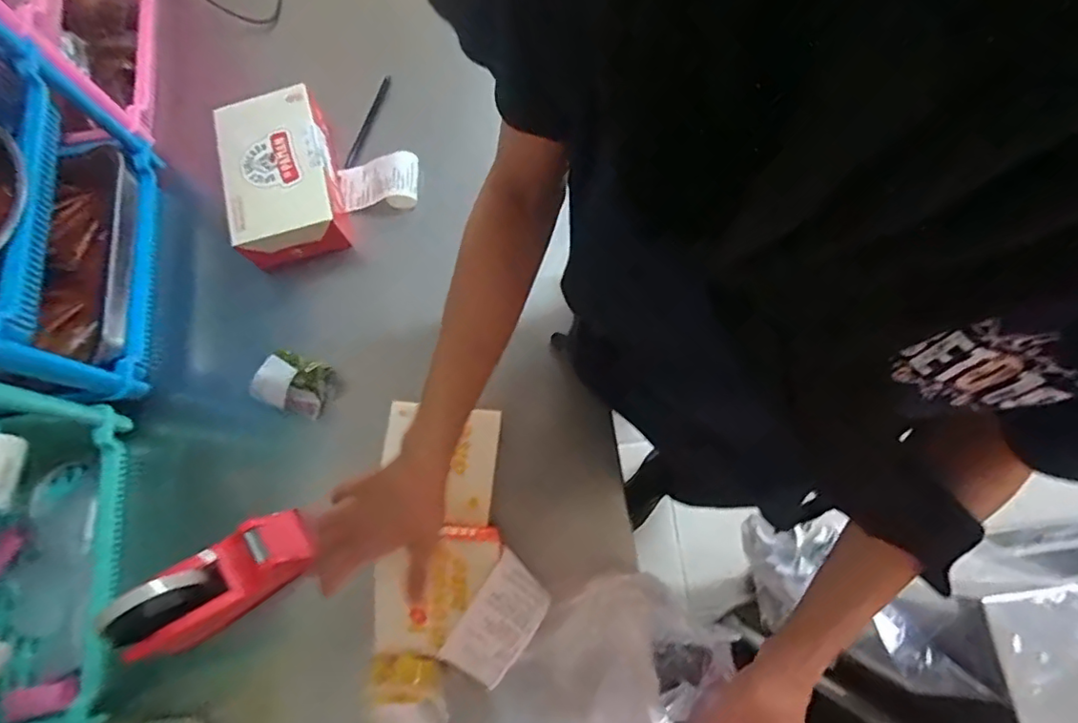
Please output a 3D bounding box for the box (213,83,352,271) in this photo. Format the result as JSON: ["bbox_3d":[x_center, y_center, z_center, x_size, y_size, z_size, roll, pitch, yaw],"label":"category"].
[{"bbox_3d":[-0.282,-0.207,0.619,0.114,0.066,0.176,-13,75,-2],"label":"box"}]

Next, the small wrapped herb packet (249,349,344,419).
[{"bbox_3d":[-0.254,0.023,0.576,0.083,0.044,0.056,18,77,6],"label":"small wrapped herb packet"}]

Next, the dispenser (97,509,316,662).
[{"bbox_3d":[-0.291,0.200,0.497,0.157,0.098,0.067,-30,77,-6],"label":"dispenser"}]

